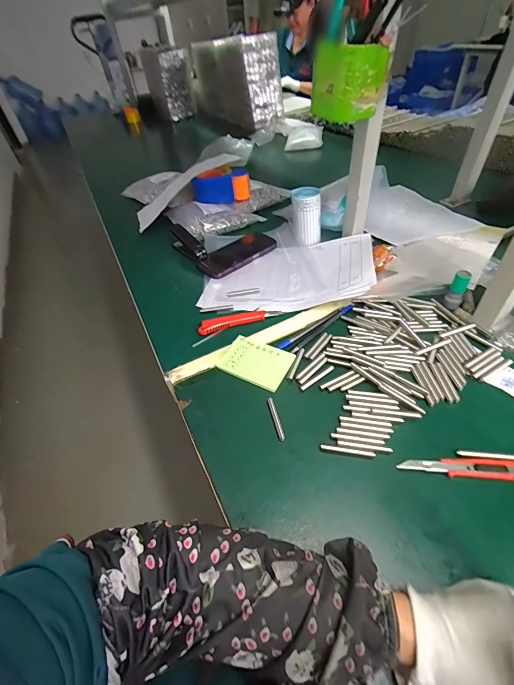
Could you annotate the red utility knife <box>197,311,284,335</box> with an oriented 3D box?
[{"bbox_3d":[-0.028,-0.039,0.519,0.136,0.014,0.026,-15,46,-8],"label":"red utility knife"}]

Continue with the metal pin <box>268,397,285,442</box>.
[{"bbox_3d":[0.023,0.093,0.391,0.008,0.007,0.057,-13,46,-6],"label":"metal pin"}]

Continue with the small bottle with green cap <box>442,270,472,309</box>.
[{"bbox_3d":[0.302,-0.082,0.482,0.024,0.047,0.027,26,54,28],"label":"small bottle with green cap"}]

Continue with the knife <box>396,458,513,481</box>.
[{"bbox_3d":[0.227,0.131,0.328,0.150,0.010,0.026,1,46,8],"label":"knife"}]

